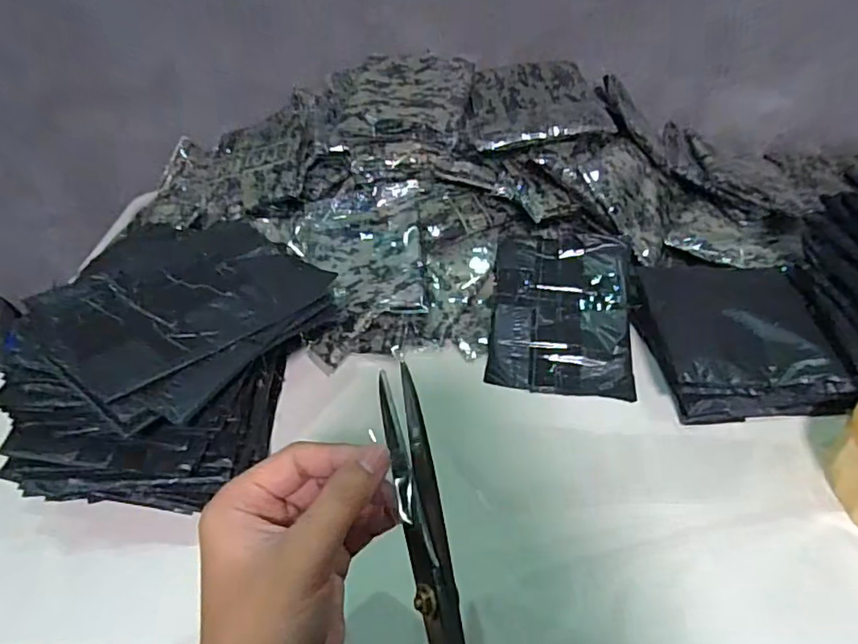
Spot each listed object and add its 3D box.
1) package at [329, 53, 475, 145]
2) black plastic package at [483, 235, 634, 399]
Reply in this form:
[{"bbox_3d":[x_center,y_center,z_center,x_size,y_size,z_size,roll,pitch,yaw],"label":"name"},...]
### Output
[{"bbox_3d":[-0.033,-0.237,0.610,0.156,0.044,0.124,0,44,7],"label":"package"},{"bbox_3d":[0.128,-0.010,0.552,0.130,0.012,0.163,6,65,6],"label":"black plastic package"}]

